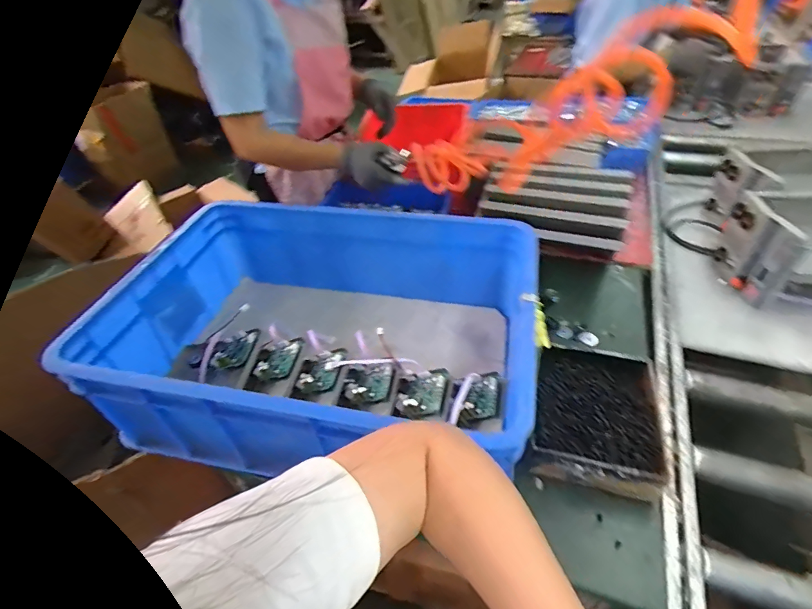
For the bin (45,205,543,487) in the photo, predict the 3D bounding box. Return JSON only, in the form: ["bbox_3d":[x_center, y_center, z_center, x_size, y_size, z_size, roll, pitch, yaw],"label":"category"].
[{"bbox_3d":[-0.115,0.037,0.704,0.599,0.224,0.443,4,43,11],"label":"bin"}]

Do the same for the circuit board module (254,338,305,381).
[{"bbox_3d":[-0.206,0.087,0.692,0.074,0.024,0.072,2,43,9],"label":"circuit board module"}]

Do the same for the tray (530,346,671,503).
[{"bbox_3d":[0.277,0.160,0.637,0.179,0.048,0.209,9,45,16],"label":"tray"}]

